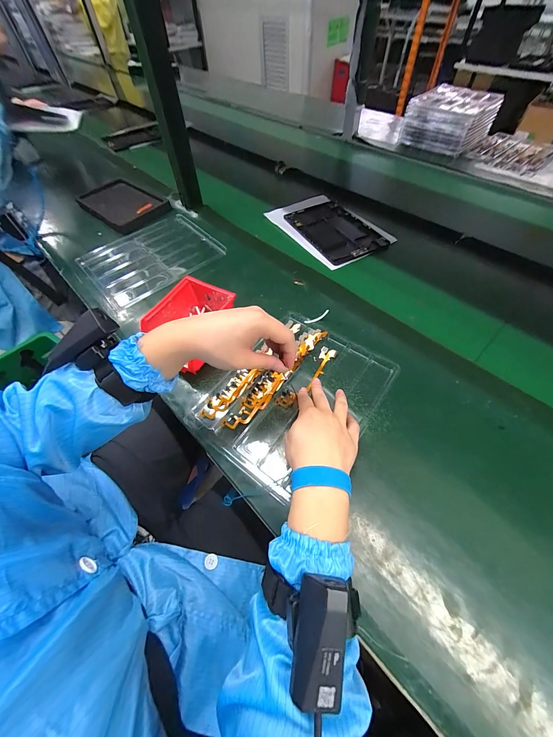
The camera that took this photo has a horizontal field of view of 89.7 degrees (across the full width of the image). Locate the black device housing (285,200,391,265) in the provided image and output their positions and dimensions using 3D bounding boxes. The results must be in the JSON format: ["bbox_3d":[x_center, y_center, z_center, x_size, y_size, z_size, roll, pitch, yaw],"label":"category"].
[{"bbox_3d":[0.137,-0.339,0.675,0.152,0.009,0.237,-22,58,-15],"label":"black device housing"}]

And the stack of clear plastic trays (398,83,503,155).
[{"bbox_3d":[0.610,-0.877,0.985,0.244,0.124,0.257,35,63,23],"label":"stack of clear plastic trays"}]

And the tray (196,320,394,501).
[{"bbox_3d":[0.034,0.034,0.432,0.209,0.018,0.265,36,62,23],"label":"tray"}]

